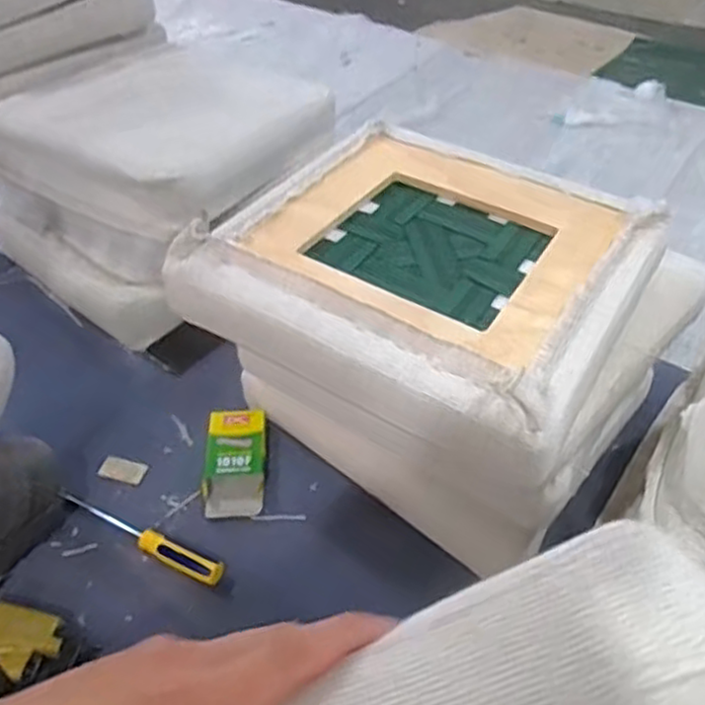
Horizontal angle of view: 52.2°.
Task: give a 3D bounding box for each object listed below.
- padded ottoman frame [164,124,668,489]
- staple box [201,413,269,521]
[{"bbox_3d":[0.086,-0.111,0.830,0.454,0.074,0.410,25,50,24],"label":"padded ottoman frame"},{"bbox_3d":[-0.157,0.143,0.974,0.079,0.025,0.157,-1,45,0],"label":"staple box"}]

